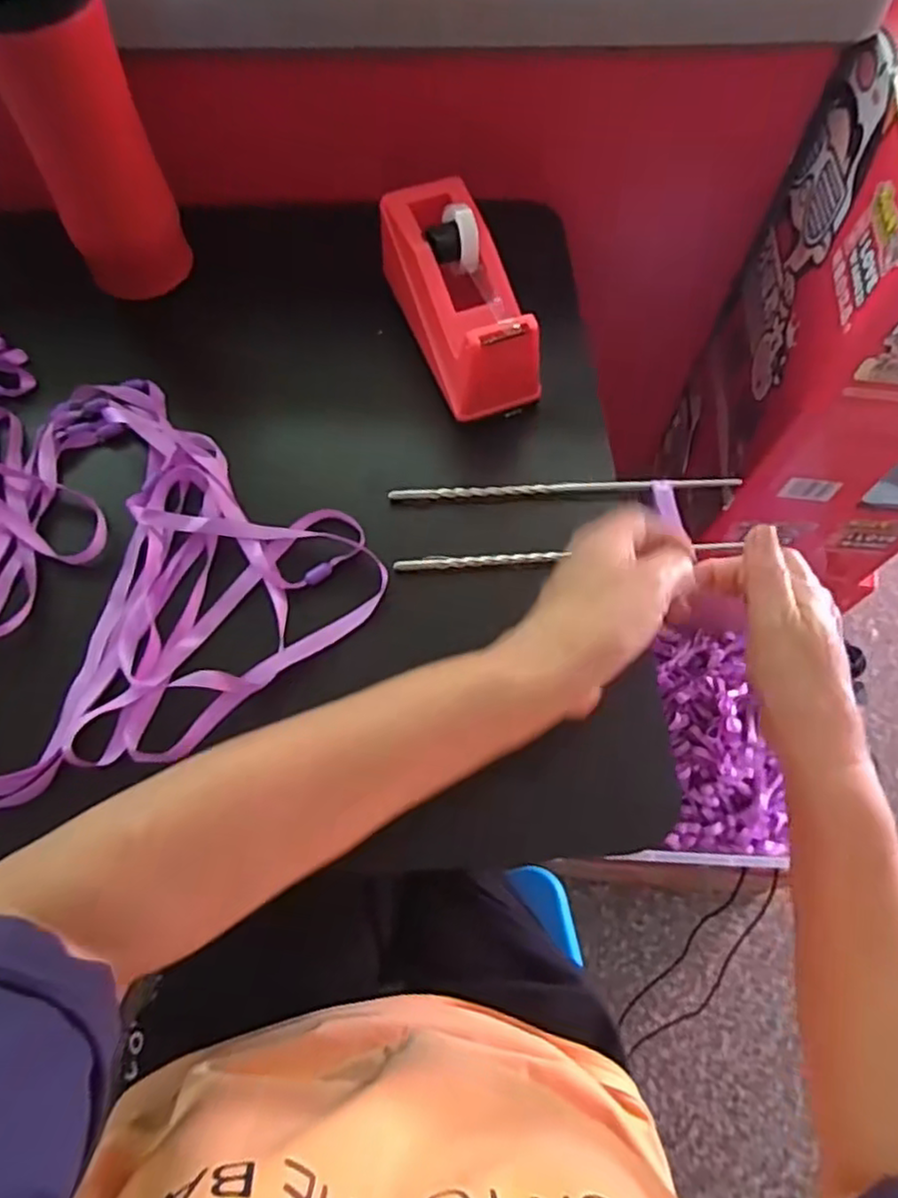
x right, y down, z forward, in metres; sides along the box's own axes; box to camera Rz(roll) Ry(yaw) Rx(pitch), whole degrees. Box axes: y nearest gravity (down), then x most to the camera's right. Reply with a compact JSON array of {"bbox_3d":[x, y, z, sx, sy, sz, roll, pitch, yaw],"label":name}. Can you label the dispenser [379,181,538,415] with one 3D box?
[{"bbox_3d":[0.005,-0.197,0.457,0.063,0.060,0.158,-18,67,-10],"label":"dispenser"}]

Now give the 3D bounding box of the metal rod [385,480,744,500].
[{"bbox_3d":[0.066,-0.070,0.444,0.203,0.010,0.009,-2,65,-3],"label":"metal rod"}]

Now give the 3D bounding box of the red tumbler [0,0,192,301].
[{"bbox_3d":[-0.220,-0.282,0.429,0.077,0.183,0.065,-24,68,-12],"label":"red tumbler"}]

